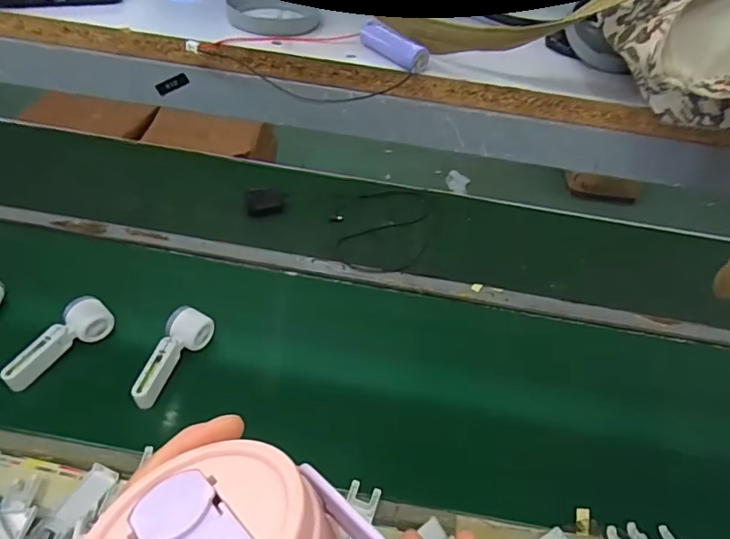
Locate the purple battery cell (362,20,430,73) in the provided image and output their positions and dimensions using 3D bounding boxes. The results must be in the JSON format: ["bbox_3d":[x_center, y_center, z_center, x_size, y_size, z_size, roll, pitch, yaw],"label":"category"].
[{"bbox_3d":[0.015,-0.131,0.296,0.014,0.013,0.049,-29,54,-32],"label":"purple battery cell"}]

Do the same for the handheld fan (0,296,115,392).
[{"bbox_3d":[-0.474,0.112,0.782,0.062,0.044,0.169,27,47,19],"label":"handheld fan"}]

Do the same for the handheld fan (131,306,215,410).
[{"bbox_3d":[-0.298,0.132,0.774,0.056,0.059,0.157,16,44,8],"label":"handheld fan"}]

